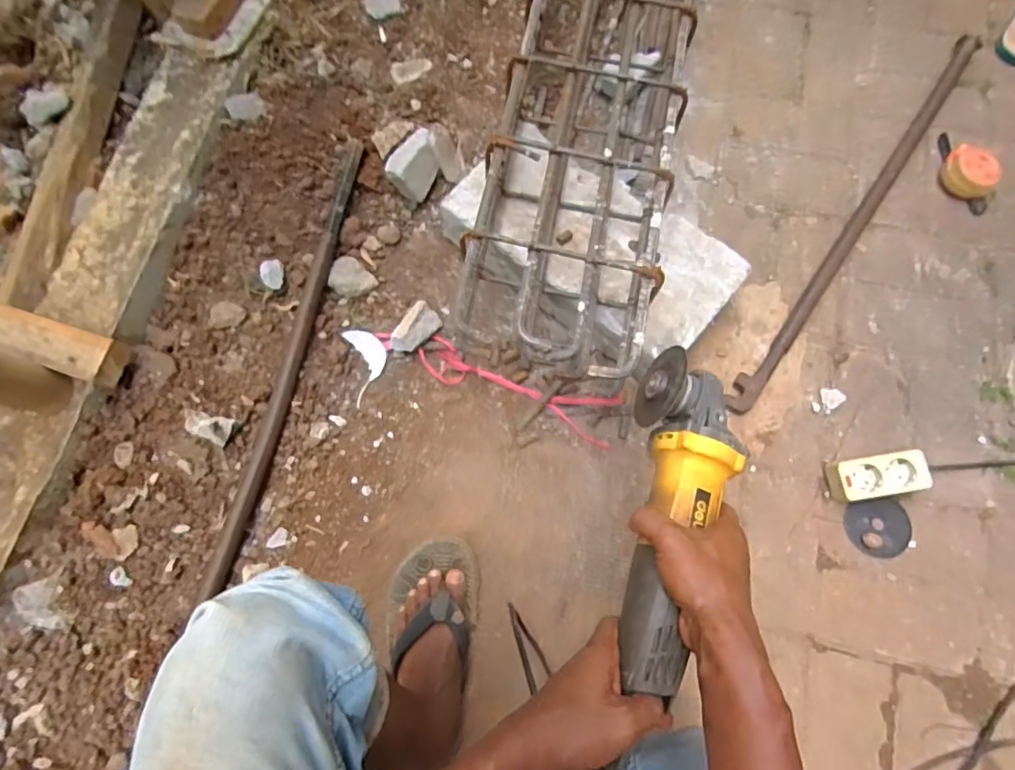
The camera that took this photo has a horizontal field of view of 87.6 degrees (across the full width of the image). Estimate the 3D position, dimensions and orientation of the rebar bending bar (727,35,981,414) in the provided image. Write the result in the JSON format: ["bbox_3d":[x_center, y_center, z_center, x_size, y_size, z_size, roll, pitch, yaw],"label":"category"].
[{"bbox_3d":[0.569,-0.280,0.840,0.038,0.027,0.810,36,78,10],"label":"rebar bending bar"}]

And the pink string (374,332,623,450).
[{"bbox_3d":[-0.022,-0.007,0.779,0.379,0.037,0.074,20,75,6],"label":"pink string"}]

